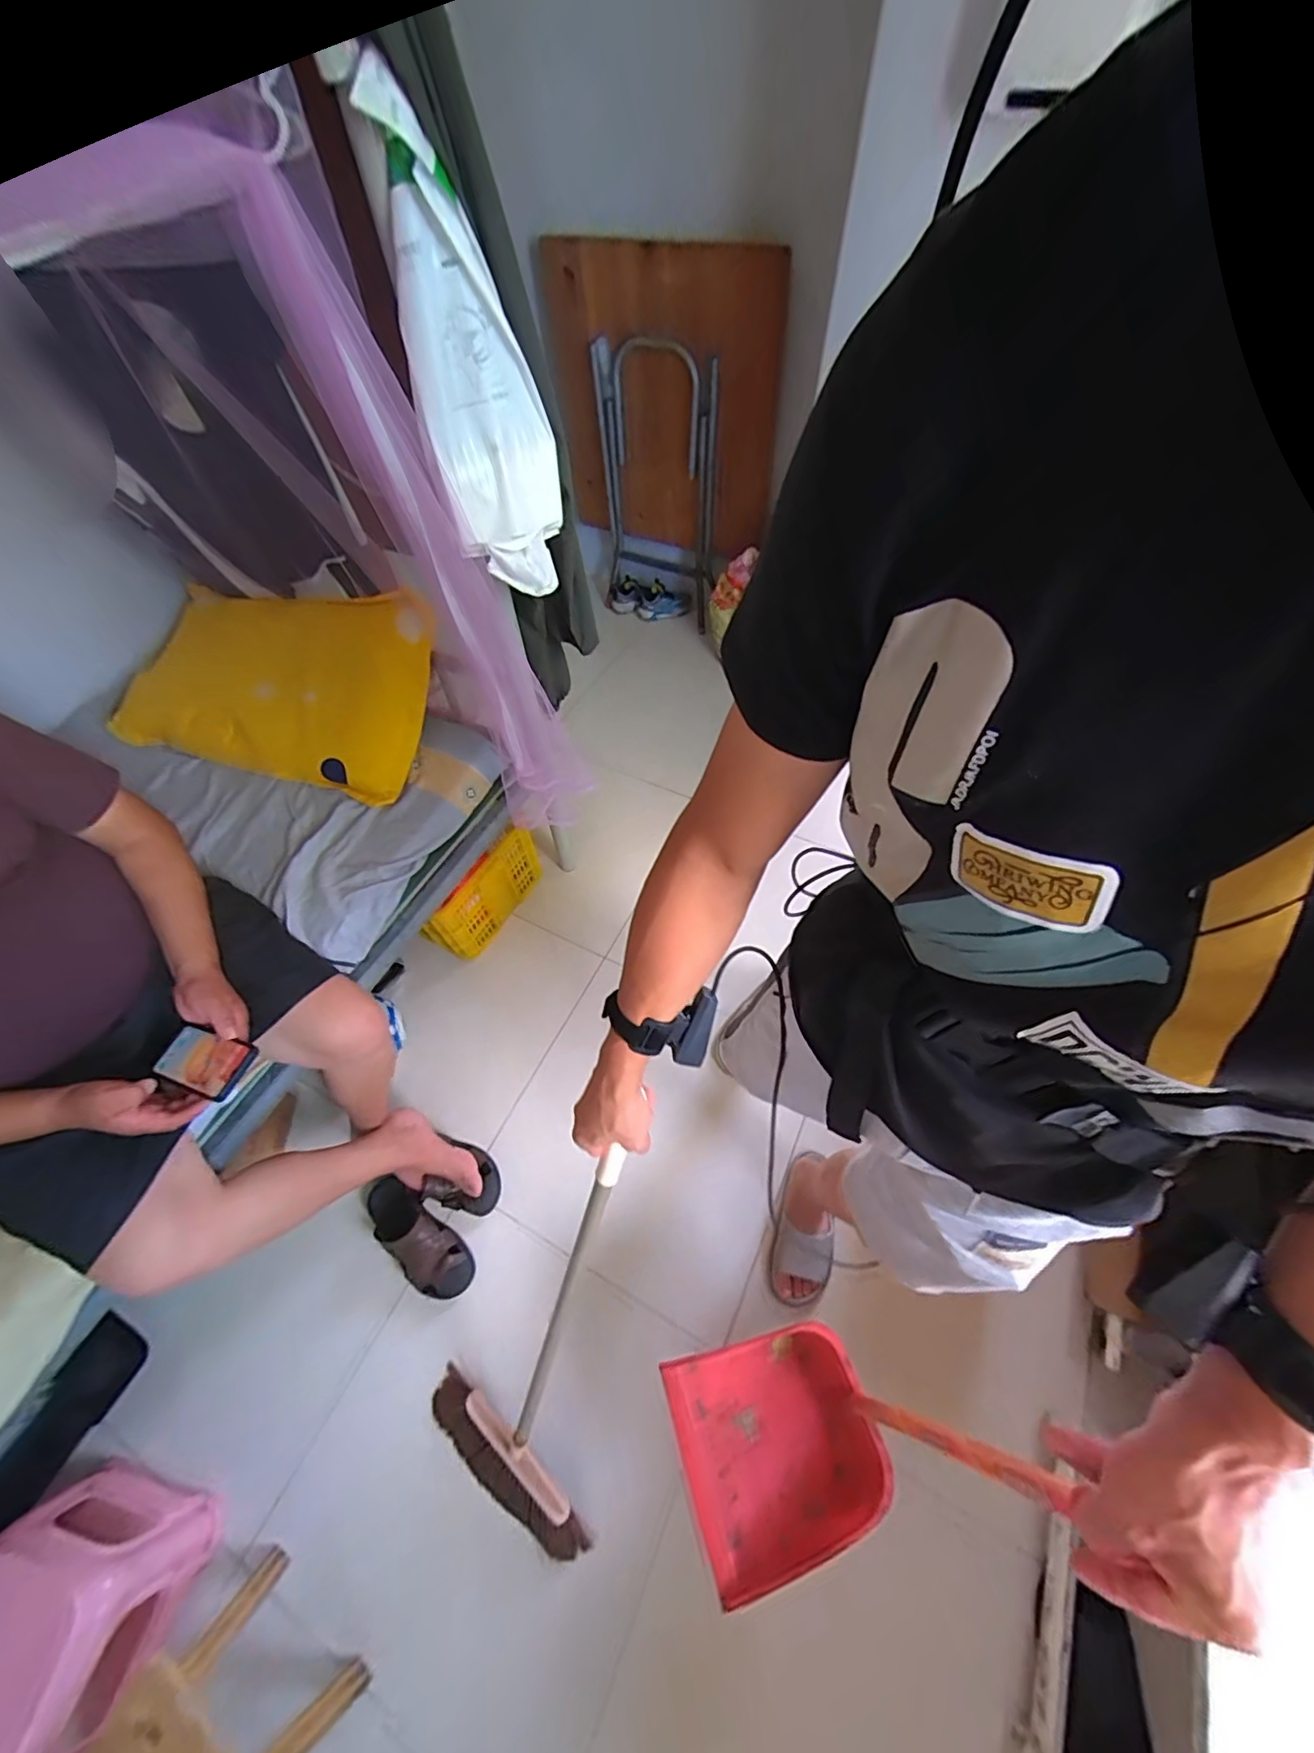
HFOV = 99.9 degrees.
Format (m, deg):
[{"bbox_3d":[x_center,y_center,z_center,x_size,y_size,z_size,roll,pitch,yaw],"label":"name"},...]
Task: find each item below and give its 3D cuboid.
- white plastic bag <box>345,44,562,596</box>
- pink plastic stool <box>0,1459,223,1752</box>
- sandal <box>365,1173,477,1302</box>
[{"bbox_3d":[-0.218,-0.583,0.654,0.149,0.421,0.071,-20,34,-11],"label":"white plastic bag"},{"bbox_3d":[-0.856,1.079,0.783,0.248,0.208,0.254,11,58,9],"label":"pink plastic stool"},{"bbox_3d":[-0.484,0.715,1.101,0.266,0.077,0.111,34,64,22],"label":"sandal"}]

